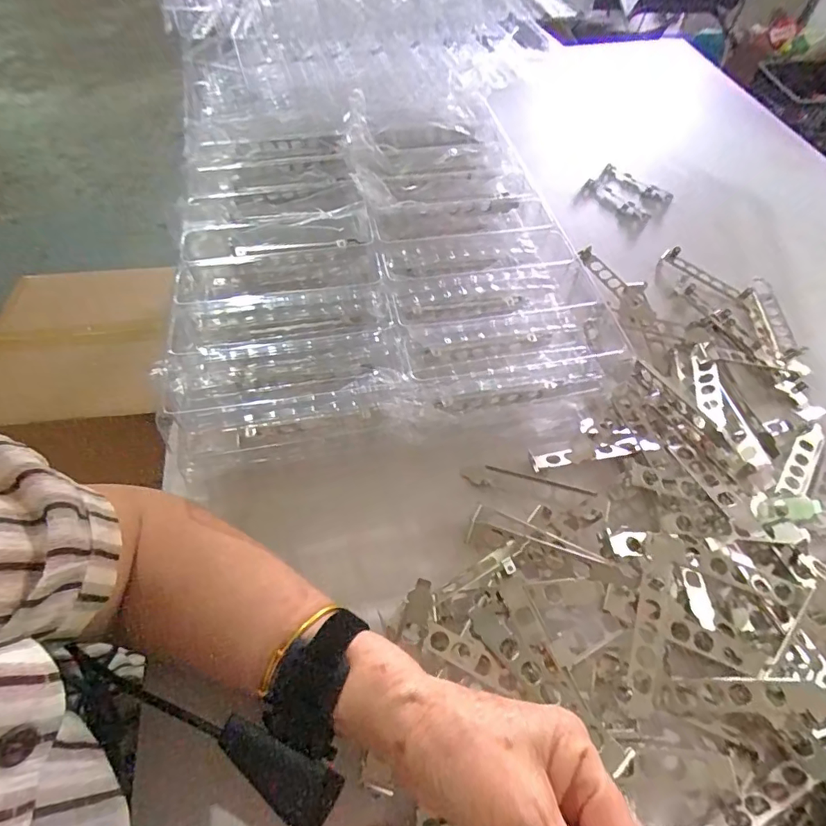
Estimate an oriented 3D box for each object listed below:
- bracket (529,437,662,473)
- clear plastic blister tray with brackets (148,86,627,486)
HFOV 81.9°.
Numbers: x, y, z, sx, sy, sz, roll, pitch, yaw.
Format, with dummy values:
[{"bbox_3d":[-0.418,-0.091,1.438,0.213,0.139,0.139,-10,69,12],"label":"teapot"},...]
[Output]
[{"bbox_3d":[0.153,0.033,0.409,0.105,0.015,0.019,-7,58,-5],"label":"bracket"},{"bbox_3d":[-0.038,-0.177,0.462,0.348,0.055,0.429,-8,63,-9],"label":"clear plastic blister tray with brackets"}]

